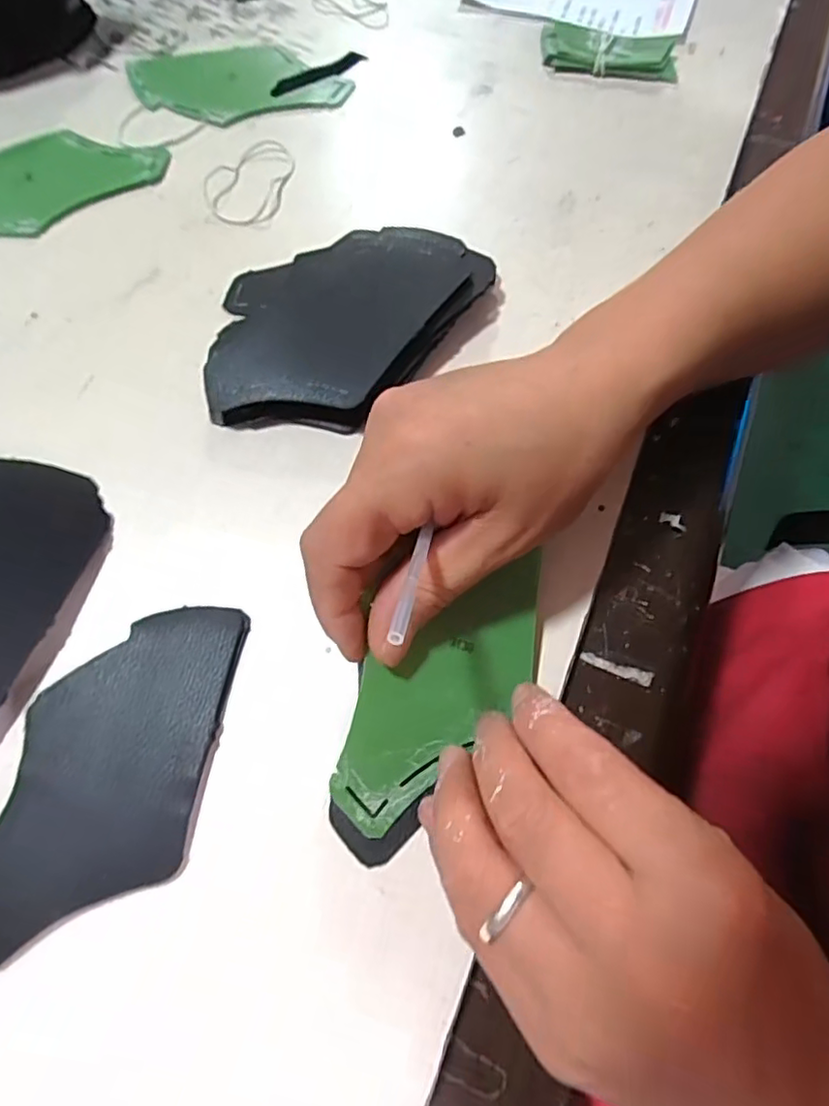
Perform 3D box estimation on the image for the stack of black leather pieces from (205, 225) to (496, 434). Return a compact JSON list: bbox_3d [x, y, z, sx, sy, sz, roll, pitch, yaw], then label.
[{"bbox_3d":[-0.042,-0.113,0.290,0.104,0.024,0.137,40,72,15],"label":"stack of black leather pieces"}]

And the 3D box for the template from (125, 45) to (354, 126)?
[{"bbox_3d":[-0.107,-0.288,0.377,0.126,0.006,0.067,-11,68,-4],"label":"template"}]

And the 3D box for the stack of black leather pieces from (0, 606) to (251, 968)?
[{"bbox_3d":[-0.108,0.075,0.220,0.068,0.007,0.120,8,67,3],"label":"stack of black leather pieces"}]

